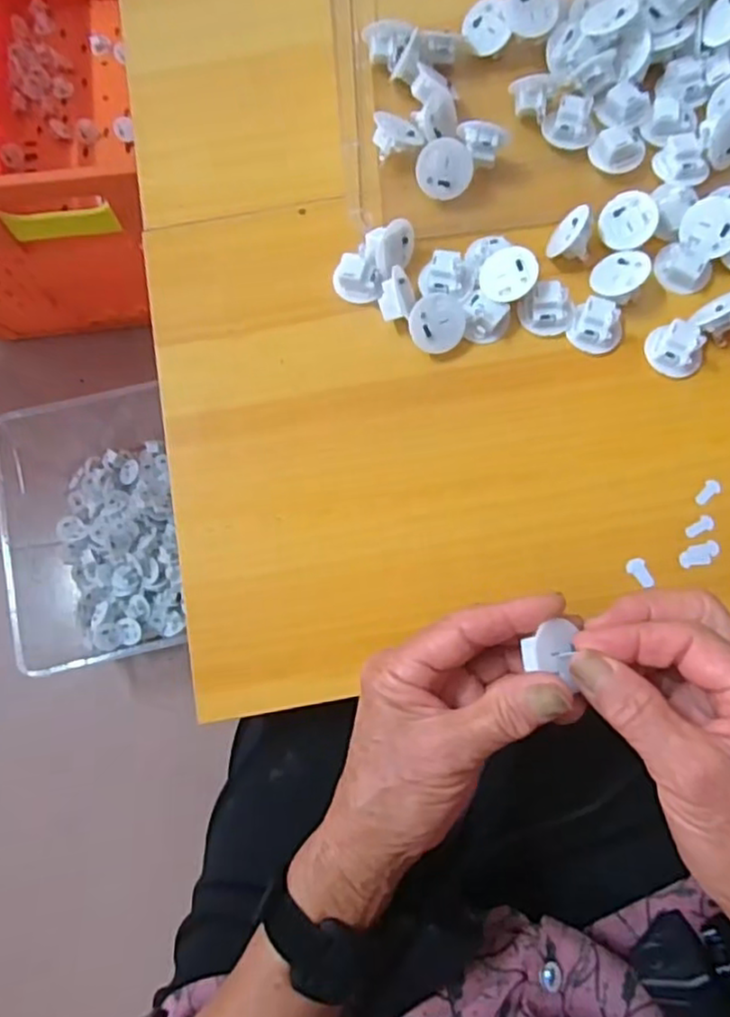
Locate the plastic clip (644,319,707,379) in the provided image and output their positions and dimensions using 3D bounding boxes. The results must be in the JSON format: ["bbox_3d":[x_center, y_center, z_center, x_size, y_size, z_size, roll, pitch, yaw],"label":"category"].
[{"bbox_3d":[0.179,-0.092,0.378,0.029,0.014,0.031,0,78,1],"label":"plastic clip"}]

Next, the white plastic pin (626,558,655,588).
[{"bbox_3d":[0.150,0.035,0.360,0.012,0.004,0.017,-19,78,-3],"label":"white plastic pin"}]

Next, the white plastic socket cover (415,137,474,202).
[{"bbox_3d":[0.047,-0.204,0.398,0.033,0.032,0.016,9,35,-10],"label":"white plastic socket cover"}]

